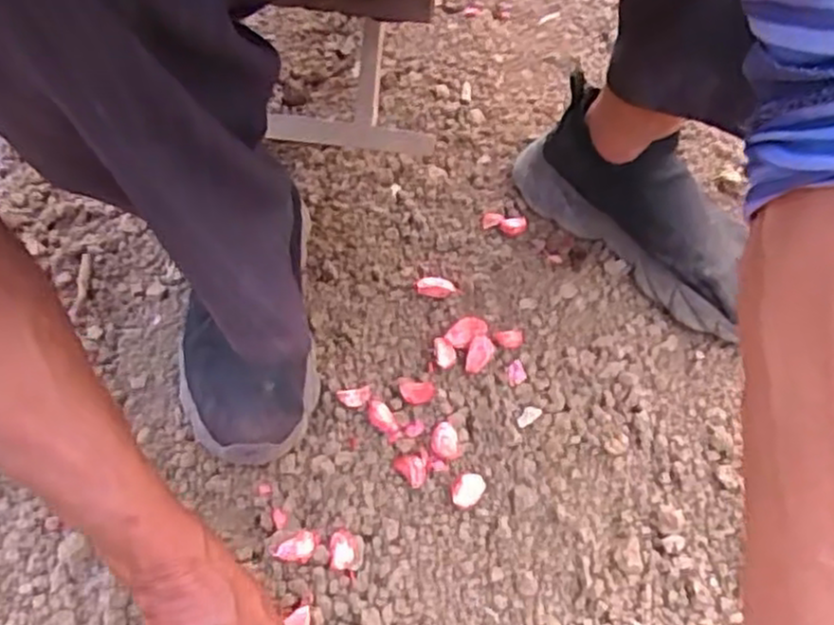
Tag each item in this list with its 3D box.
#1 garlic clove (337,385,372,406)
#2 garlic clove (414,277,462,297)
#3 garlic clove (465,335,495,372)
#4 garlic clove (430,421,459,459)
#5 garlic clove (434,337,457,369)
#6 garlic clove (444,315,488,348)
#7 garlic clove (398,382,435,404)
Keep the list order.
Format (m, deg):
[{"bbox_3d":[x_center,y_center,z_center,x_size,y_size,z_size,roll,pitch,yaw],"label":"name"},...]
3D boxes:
[{"bbox_3d":[-0.050,0.068,0.600,0.026,0.016,0.017,-5,57,-3],"label":"garlic clove"},{"bbox_3d":[0.018,-0.022,0.661,0.040,0.019,0.015,3,57,1],"label":"garlic clove"},{"bbox_3d":[0.052,0.035,0.624,0.021,0.018,0.029,13,58,8],"label":"garlic clove"},{"bbox_3d":[0.021,0.100,0.583,0.020,0.017,0.026,-3,57,-2],"label":"garlic clove"},{"bbox_3d":[0.024,0.034,0.626,0.016,0.010,0.026,-8,58,-6],"label":"garlic clove"},{"bbox_3d":[0.040,0.018,0.639,0.033,0.021,0.024,-26,61,-16],"label":"garlic clove"},{"bbox_3d":[0.000,0.065,0.606,0.028,0.012,0.020,1,57,0],"label":"garlic clove"}]

